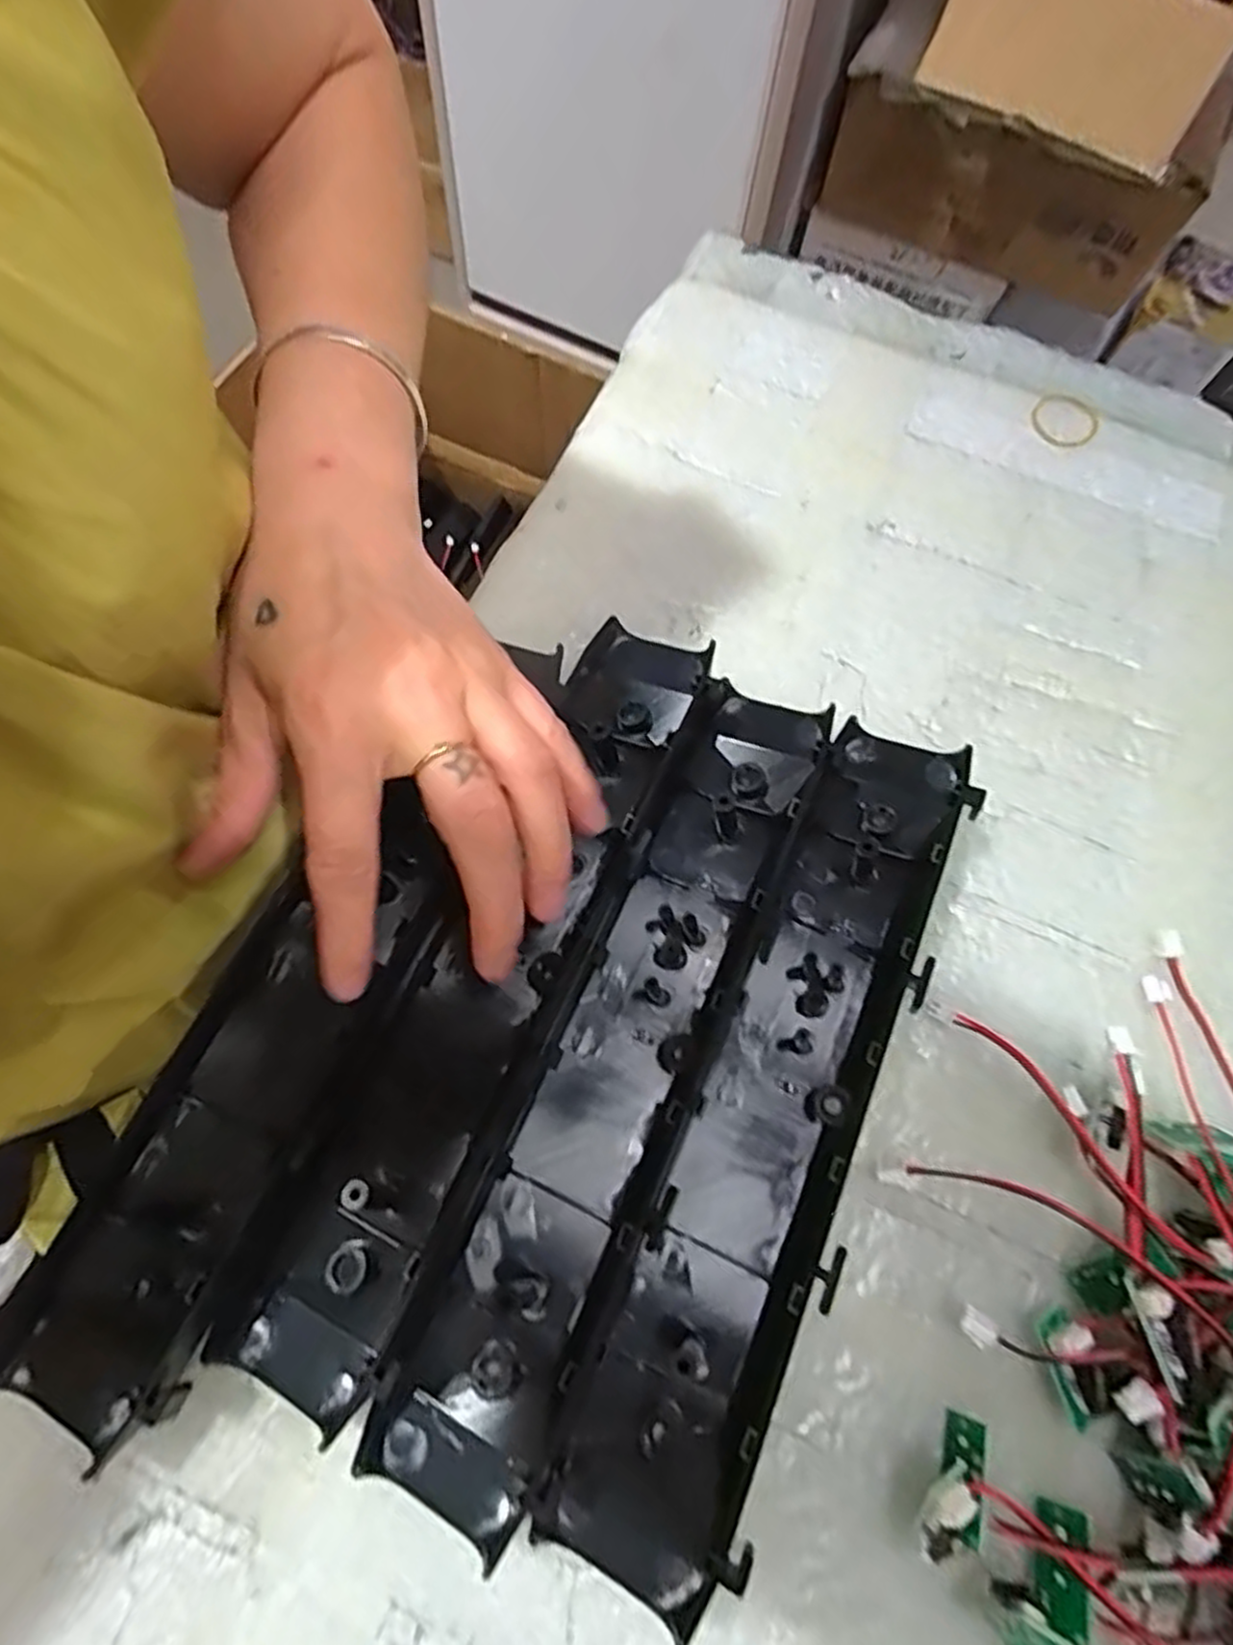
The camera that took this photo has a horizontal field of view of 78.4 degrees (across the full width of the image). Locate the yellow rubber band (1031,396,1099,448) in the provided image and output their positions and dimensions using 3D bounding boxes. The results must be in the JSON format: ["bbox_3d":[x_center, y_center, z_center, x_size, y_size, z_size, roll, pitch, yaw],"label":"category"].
[{"bbox_3d":[0.217,-0.194,0.365,0.029,0.004,0.032,-33,77,2],"label":"yellow rubber band"}]

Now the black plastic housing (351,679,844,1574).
[{"bbox_3d":[0.004,0.070,0.247,0.053,0.022,0.270,24,71,6],"label":"black plastic housing"}]

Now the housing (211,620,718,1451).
[{"bbox_3d":[-0.043,0.045,0.259,0.053,0.027,0.276,26,73,7],"label":"housing"}]

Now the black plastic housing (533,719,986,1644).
[{"bbox_3d":[0.055,0.087,0.244,0.051,0.023,0.269,24,71,6],"label":"black plastic housing"}]

